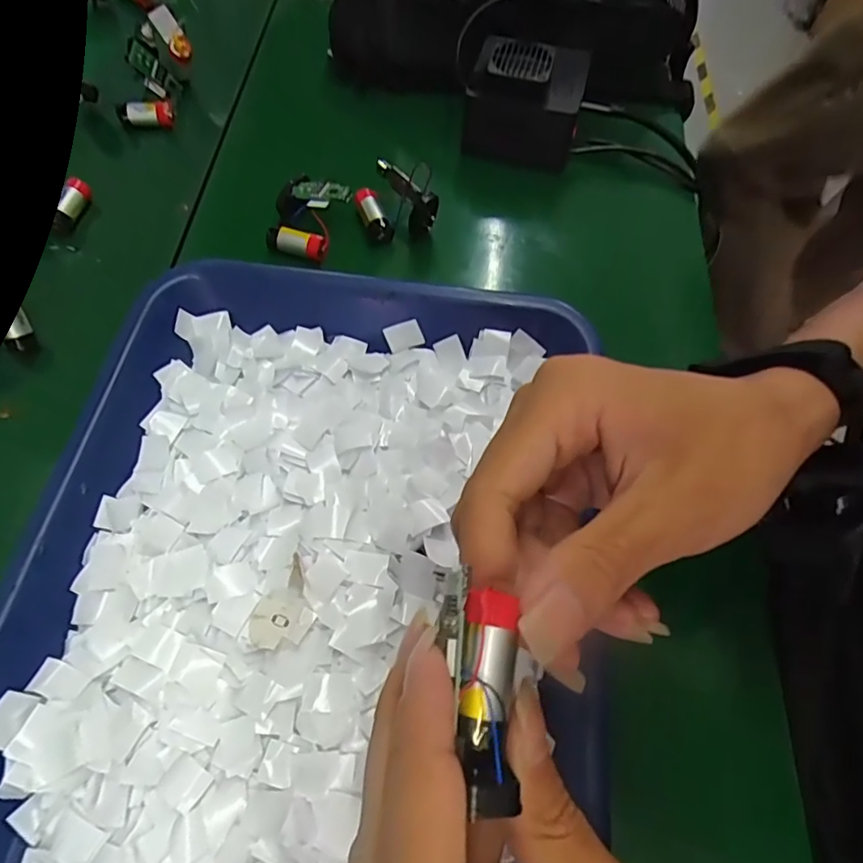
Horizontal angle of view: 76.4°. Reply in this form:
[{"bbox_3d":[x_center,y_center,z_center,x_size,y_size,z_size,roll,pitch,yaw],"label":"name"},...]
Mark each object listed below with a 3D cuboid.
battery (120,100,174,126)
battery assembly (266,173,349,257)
[{"bbox_3d":[-0.209,-0.235,0.403,0.036,0.012,0.017,-16,64,-23],"label":"battery"},{"bbox_3d":[-0.082,-0.139,0.350,0.051,0.025,0.051,36,71,17],"label":"battery assembly"}]

